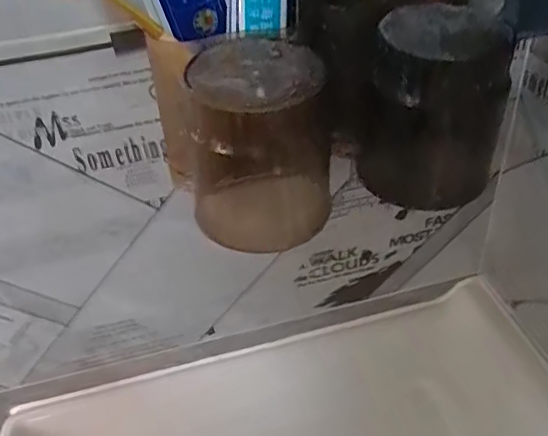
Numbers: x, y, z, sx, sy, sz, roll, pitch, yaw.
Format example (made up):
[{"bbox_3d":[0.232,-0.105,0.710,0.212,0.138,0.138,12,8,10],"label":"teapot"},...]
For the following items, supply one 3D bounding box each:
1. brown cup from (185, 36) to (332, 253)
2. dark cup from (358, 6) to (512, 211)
[{"bbox_3d":[-0.010,-0.037,0.302,0.073,0.100,0.071,-3,40,3],"label":"brown cup"},{"bbox_3d":[0.090,-0.054,0.320,0.069,0.113,0.063,-29,45,-26],"label":"dark cup"}]

